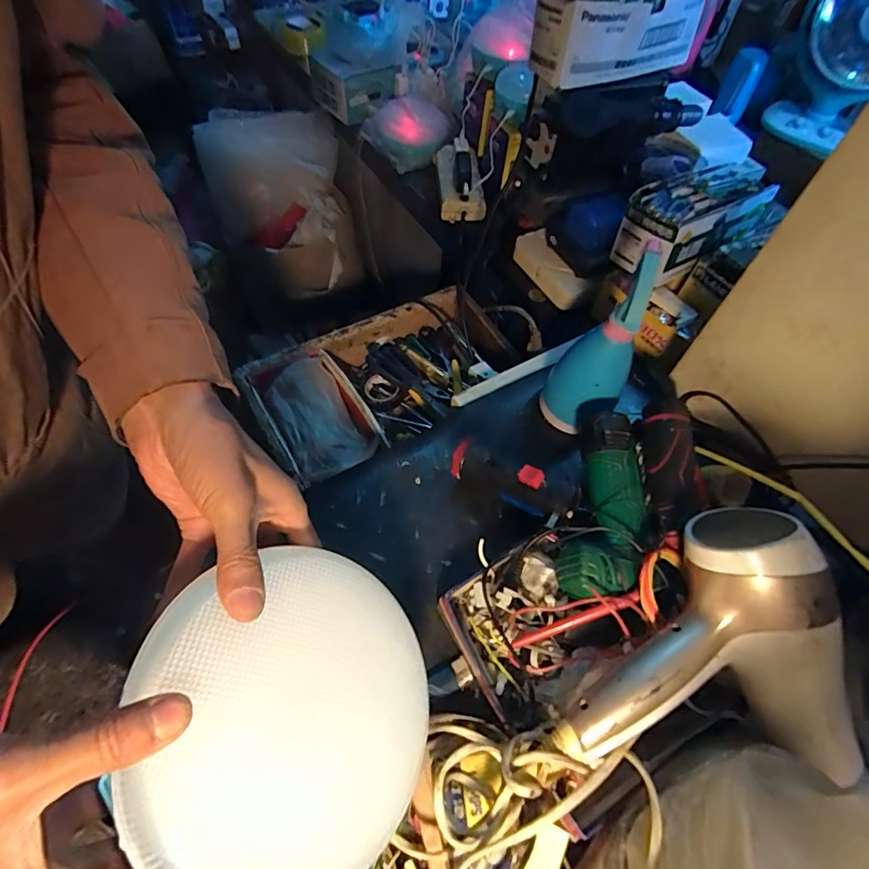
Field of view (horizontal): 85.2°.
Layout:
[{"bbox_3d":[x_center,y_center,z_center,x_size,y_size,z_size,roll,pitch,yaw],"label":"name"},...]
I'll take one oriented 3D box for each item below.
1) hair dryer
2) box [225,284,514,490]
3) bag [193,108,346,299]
[{"bbox_3d":[0.207,0.167,0.338,0.157,0.080,0.213,42,94,-3],"label":"hair dryer"},{"bbox_3d":[-0.058,-0.082,0.691,0.379,0.086,0.215,-27,64,-19],"label":"box"},{"bbox_3d":[-0.314,-0.483,1.025,0.269,0.287,0.235,-24,63,-18],"label":"bag"}]

